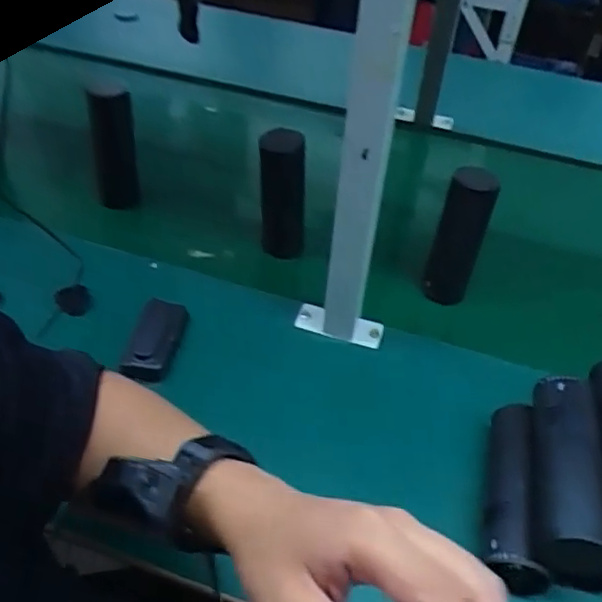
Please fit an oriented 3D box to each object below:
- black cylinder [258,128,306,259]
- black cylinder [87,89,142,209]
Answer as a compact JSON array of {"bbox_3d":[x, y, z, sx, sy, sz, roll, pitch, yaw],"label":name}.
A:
[{"bbox_3d":[-0.022,-0.121,0.748,0.056,0.168,0.044,2,45,-3],"label":"black cylinder"},{"bbox_3d":[-0.251,-0.200,0.840,0.058,0.189,0.050,-9,46,-14],"label":"black cylinder"}]

